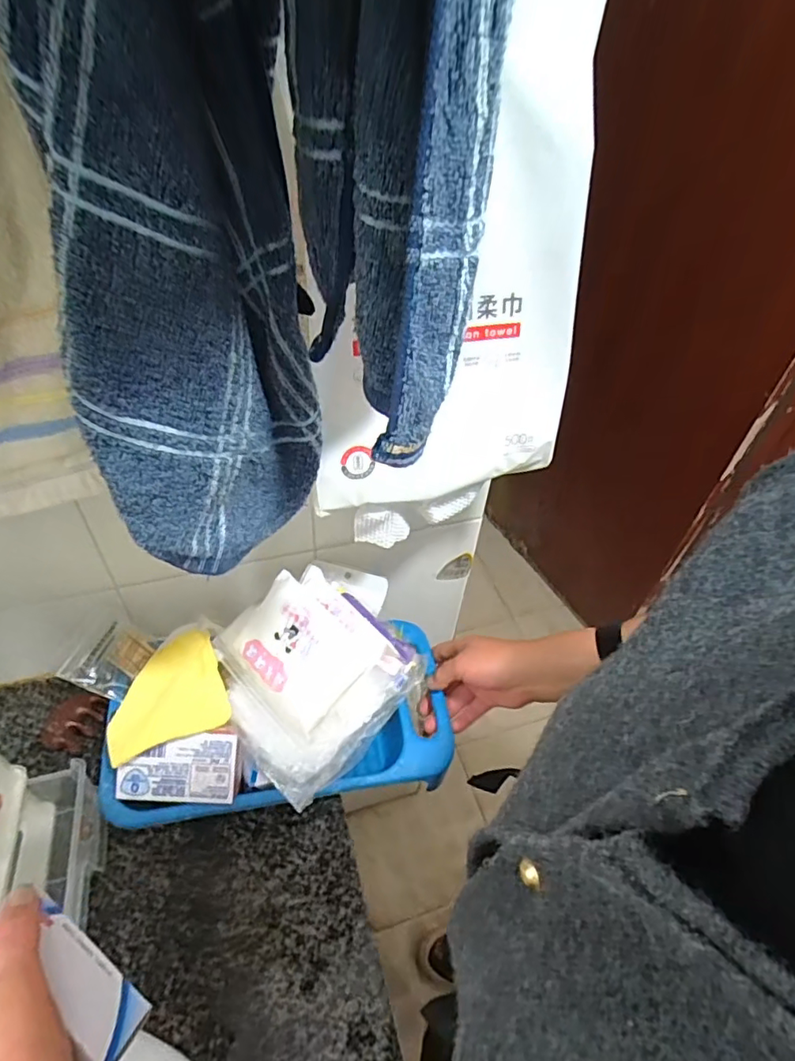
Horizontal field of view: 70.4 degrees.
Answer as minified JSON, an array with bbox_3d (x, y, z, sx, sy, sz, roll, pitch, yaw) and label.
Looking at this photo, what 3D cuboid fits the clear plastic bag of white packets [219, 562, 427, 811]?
[{"bbox_3d":[-0.085,0.133,0.524,0.162,0.078,0.161,37,89,24],"label":"clear plastic bag of white packets"}]

